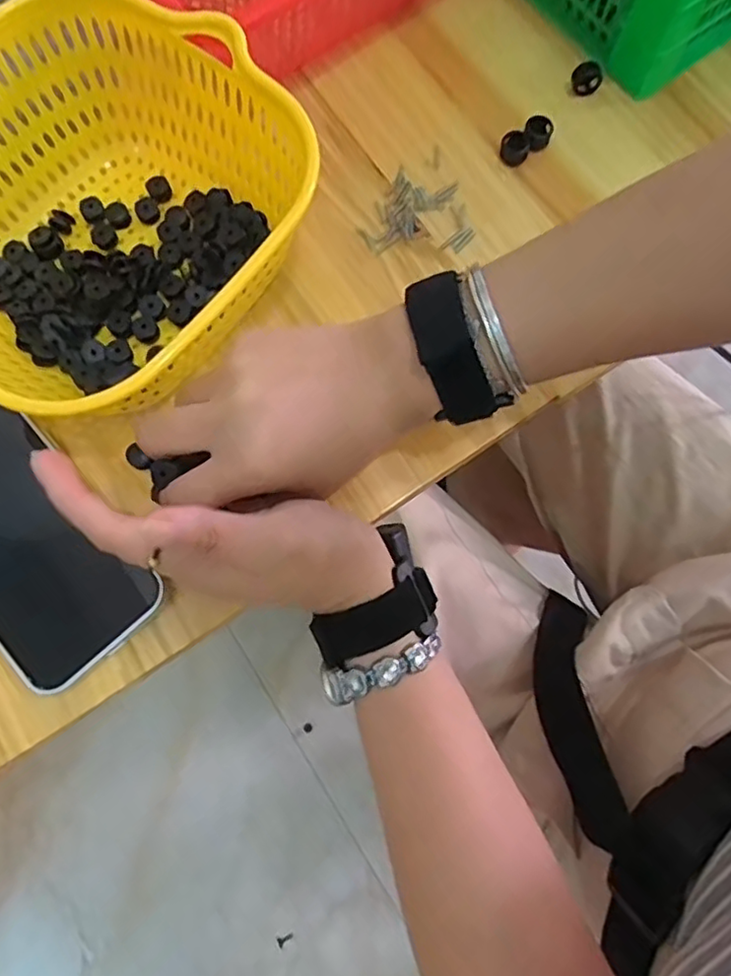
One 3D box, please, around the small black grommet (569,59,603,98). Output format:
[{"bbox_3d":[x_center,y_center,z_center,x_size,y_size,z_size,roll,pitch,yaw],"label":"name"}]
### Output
[{"bbox_3d":[0.134,-0.249,0.378,0.018,0.013,0.015,19,77,6],"label":"small black grommet"}]

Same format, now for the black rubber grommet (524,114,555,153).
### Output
[{"bbox_3d":[0.104,-0.213,0.373,0.017,0.009,0.018,16,76,6],"label":"black rubber grommet"}]

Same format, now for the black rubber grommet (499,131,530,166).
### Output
[{"bbox_3d":[0.089,-0.202,0.372,0.017,0.007,0.019,14,76,5],"label":"black rubber grommet"}]

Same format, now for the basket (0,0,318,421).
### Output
[{"bbox_3d":[-0.135,-0.133,0.319,0.180,0.080,0.199,41,80,11],"label":"basket"}]

